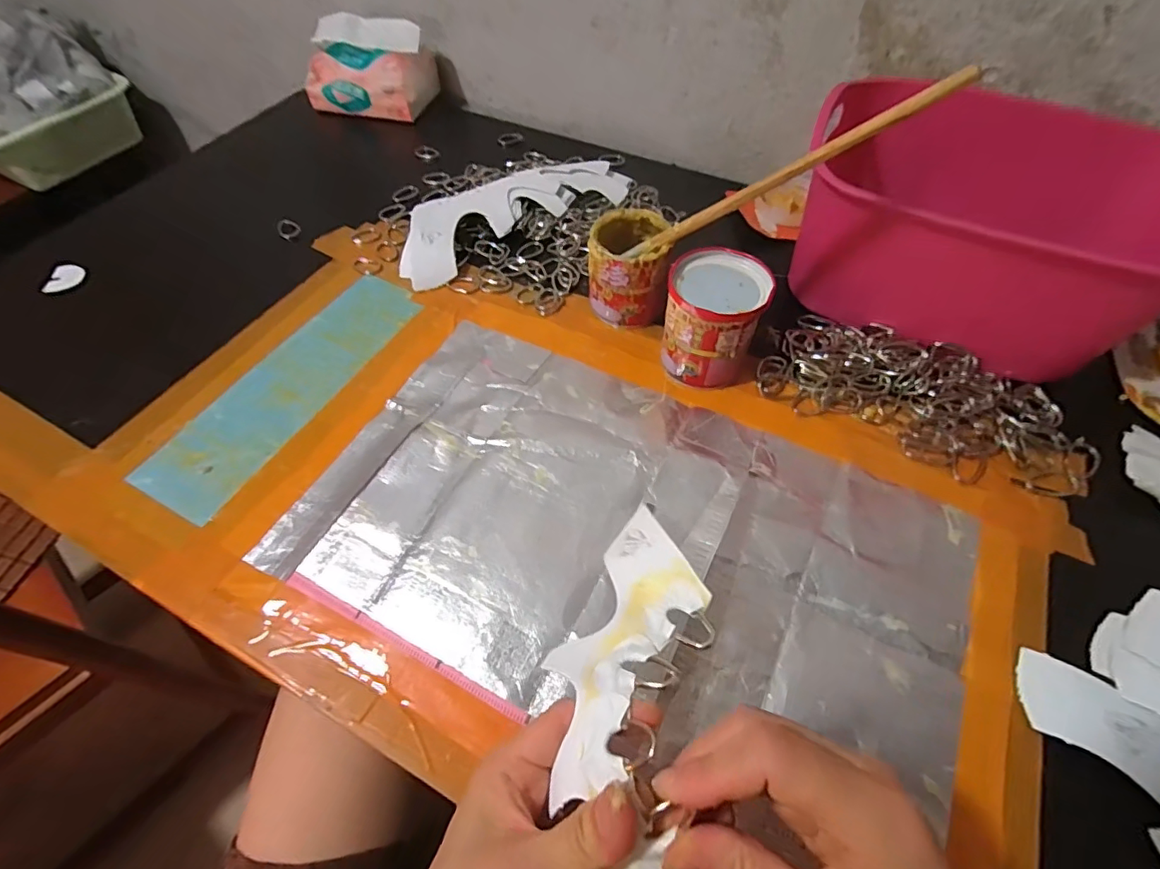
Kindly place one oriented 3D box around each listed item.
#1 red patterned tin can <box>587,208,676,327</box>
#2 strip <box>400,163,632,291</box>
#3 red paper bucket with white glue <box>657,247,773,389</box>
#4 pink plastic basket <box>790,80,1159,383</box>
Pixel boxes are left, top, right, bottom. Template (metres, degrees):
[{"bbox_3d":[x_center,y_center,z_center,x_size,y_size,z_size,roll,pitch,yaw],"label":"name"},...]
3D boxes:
[{"bbox_3d":[0.037,-0.132,0.424,0.059,0.068,0.063,0,57,0],"label":"red patterned tin can"},{"bbox_3d":[-0.065,-0.213,0.505,0.233,0.030,0.080,-30,61,-18],"label":"strip"},{"bbox_3d":[0.095,-0.083,0.388,0.066,0.075,0.068,0,57,0],"label":"red paper bucket with white glue"},{"bbox_3d":[0.314,-0.160,0.408,0.240,0.117,0.171,23,60,15],"label":"pink plastic basket"}]

